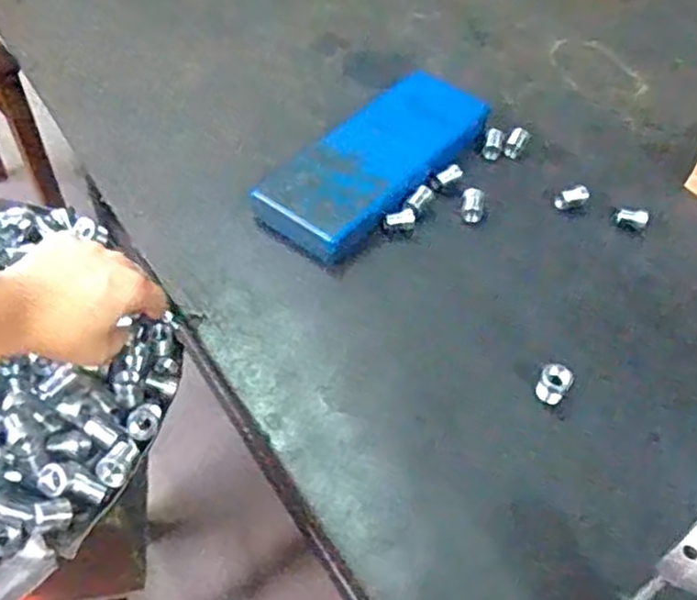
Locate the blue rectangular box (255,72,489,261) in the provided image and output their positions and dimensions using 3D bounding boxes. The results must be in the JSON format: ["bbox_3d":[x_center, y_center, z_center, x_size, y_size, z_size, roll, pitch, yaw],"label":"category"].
[{"bbox_3d":[0.028,-0.124,0.625,0.091,0.035,0.243,33,54,21],"label":"blue rectangular box"}]

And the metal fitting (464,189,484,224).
[{"bbox_3d":[0.107,-0.081,0.605,0.018,0.012,0.029,8,50,1],"label":"metal fitting"}]

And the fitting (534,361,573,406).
[{"bbox_3d":[0.142,0.059,0.492,0.020,0.025,0.016,31,54,19],"label":"fitting"}]

